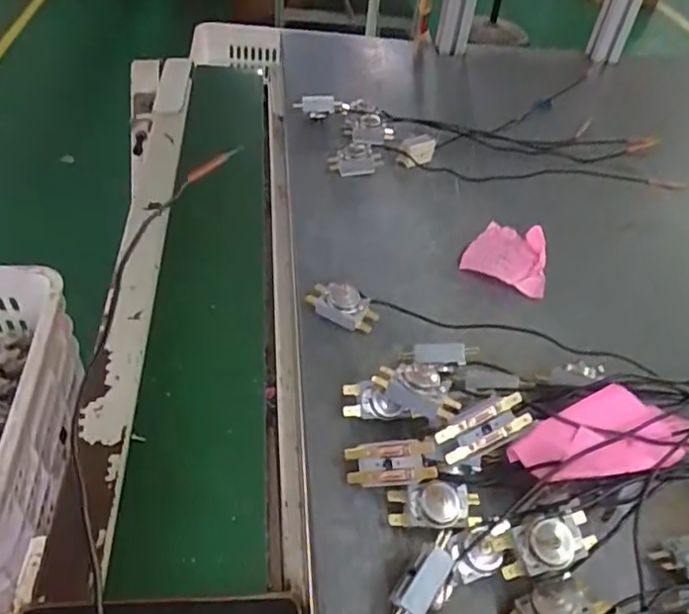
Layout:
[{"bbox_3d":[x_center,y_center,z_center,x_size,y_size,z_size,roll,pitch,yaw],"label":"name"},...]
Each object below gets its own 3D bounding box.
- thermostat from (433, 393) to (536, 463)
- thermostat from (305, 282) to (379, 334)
[{"bbox_3d":[0.089,0.078,0.379,0.061,0.013,0.029,-27,89,0],"label":"thermostat"},{"bbox_3d":[-0.002,0.001,0.495,0.058,0.027,0.028,25,48,17],"label":"thermostat"}]

